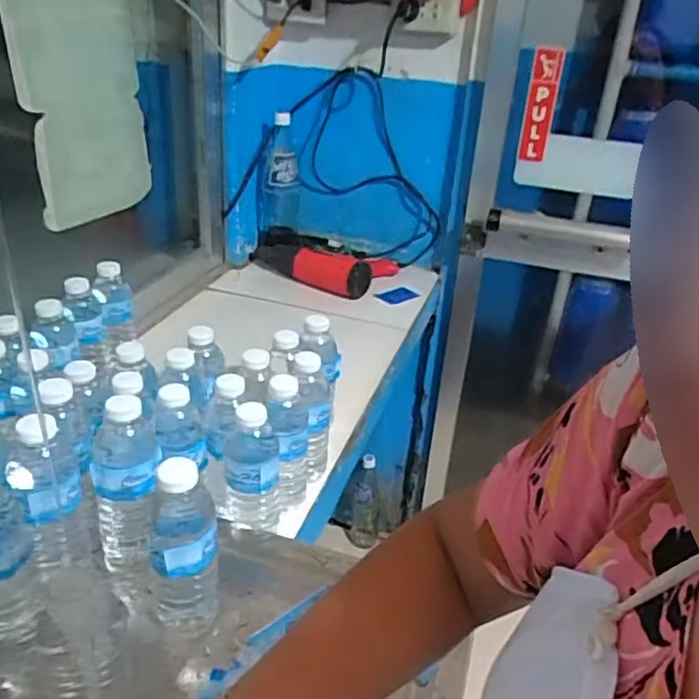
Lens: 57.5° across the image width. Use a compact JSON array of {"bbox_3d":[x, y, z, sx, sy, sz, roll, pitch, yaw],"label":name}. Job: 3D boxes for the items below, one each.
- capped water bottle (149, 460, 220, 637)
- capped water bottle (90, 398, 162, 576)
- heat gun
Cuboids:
[{"bbox_3d":[-0.139,0.169,0.544,0.058,0.178,0.068,-6,31,-16],"label":"capped water bottle"},{"bbox_3d":[-0.213,0.125,0.611,0.060,0.175,0.069,-7,32,-18],"label":"capped water bottle"},{"bbox_3d":[-0.049,-0.209,1.379,0.295,0.072,0.217,21,34,27],"label":"heat gun"}]

